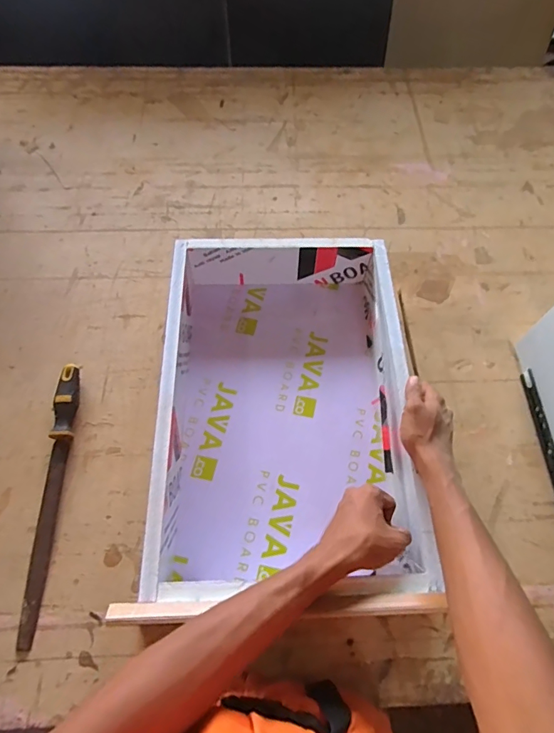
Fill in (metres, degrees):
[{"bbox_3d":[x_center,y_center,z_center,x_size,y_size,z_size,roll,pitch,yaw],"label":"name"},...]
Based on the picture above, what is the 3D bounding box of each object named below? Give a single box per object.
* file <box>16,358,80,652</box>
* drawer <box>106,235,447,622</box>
[{"bbox_3d":[-0.305,0.167,0.600,0.026,0.031,0.359,0,63,-2],"label":"file"},{"bbox_3d":[0.009,0.048,0.621,0.333,0.118,0.518,4,63,0],"label":"drawer"}]

